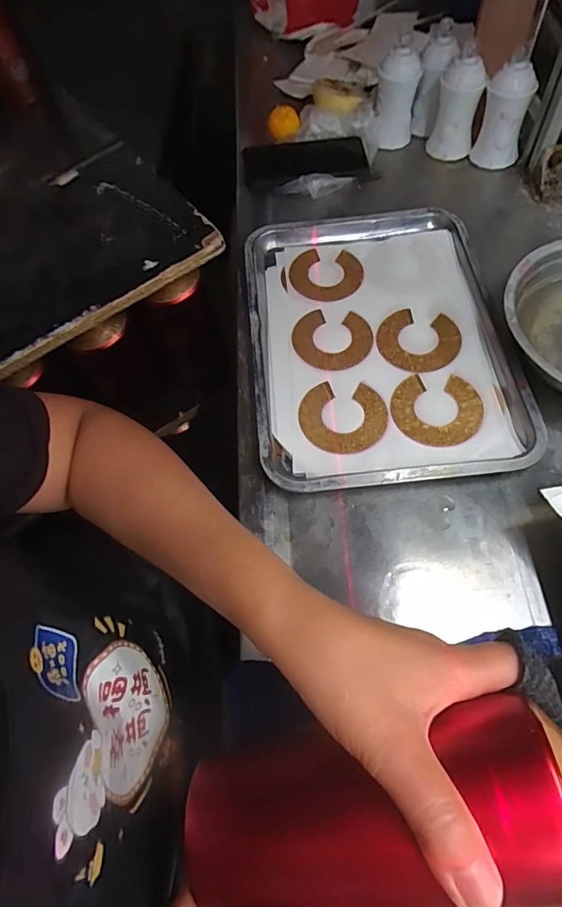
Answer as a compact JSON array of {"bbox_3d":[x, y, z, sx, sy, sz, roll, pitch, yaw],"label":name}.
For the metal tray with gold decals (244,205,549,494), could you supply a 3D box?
[{"bbox_3d":[0.096,-0.128,0.489,0.254,0.018,0.340,-6,60,1],"label":"metal tray with gold decals"}]

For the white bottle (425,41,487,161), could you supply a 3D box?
[{"bbox_3d":[0.224,-0.440,0.596,0.056,0.104,0.046,11,62,10],"label":"white bottle"}]

